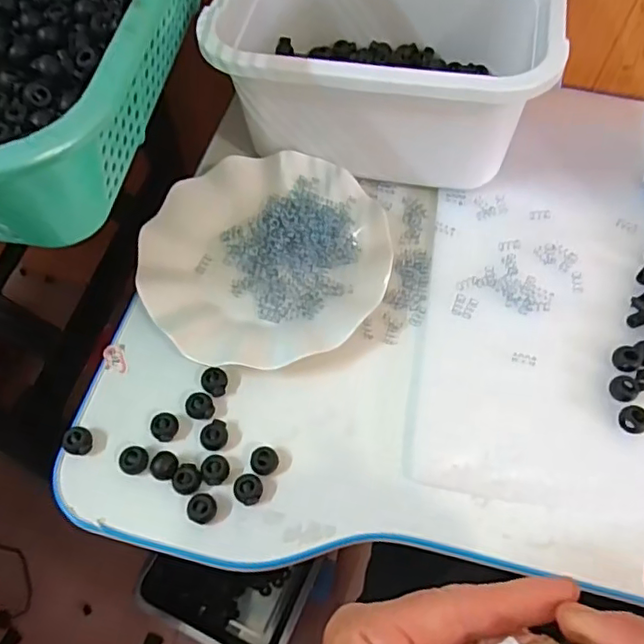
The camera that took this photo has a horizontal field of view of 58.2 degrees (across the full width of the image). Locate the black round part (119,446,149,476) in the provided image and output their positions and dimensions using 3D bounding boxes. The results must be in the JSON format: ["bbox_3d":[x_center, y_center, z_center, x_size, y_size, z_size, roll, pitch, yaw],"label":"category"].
[{"bbox_3d":[-0.120,0.088,0.370,0.016,0.010,0.017,0,61,0],"label":"black round part"}]

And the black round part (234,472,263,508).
[{"bbox_3d":[-0.046,0.105,0.363,0.019,0.008,0.017,29,65,15],"label":"black round part"}]

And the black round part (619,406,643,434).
[{"bbox_3d":[0.202,0.064,0.376,0.017,0.010,0.018,0,61,0],"label":"black round part"}]

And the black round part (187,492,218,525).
[{"bbox_3d":[-0.074,0.114,0.355,0.017,0.006,0.017,0,61,0],"label":"black round part"}]

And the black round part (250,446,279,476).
[{"bbox_3d":[-0.036,0.089,0.370,0.016,0.010,0.018,13,62,6],"label":"black round part"}]

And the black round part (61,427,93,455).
[{"bbox_3d":[-0.158,0.077,0.375,0.017,0.010,0.017,0,61,0],"label":"black round part"}]

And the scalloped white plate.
[{"bbox_3d":[-0.044,-0.052,0.434,0.177,0.020,0.175,0,61,0],"label":"scalloped white plate"}]

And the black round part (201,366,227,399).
[{"bbox_3d":[-0.074,0.041,0.396,0.016,0.009,0.019,4,61,2],"label":"black round part"}]

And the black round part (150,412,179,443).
[{"bbox_3d":[-0.104,0.069,0.381,0.017,0.009,0.017,0,61,0],"label":"black round part"}]

